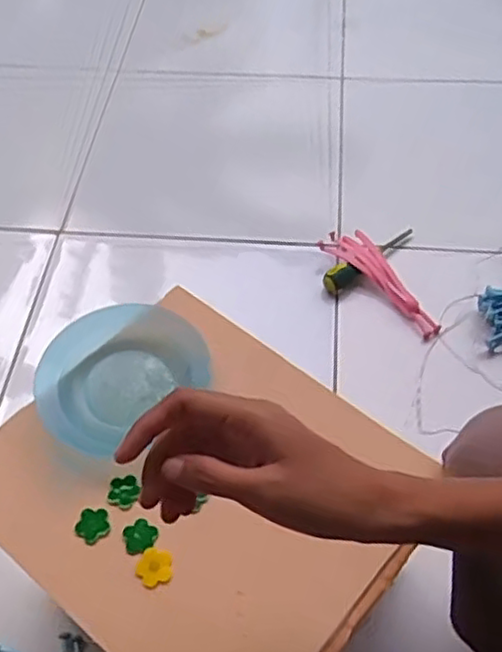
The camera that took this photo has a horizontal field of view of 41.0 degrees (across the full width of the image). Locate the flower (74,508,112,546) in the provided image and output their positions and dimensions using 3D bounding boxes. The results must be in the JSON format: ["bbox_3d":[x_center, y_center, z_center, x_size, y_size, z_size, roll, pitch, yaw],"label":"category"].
[{"bbox_3d":[-0.109,0.138,0.465,0.023,0.004,0.024,-1,55,1],"label":"flower"}]

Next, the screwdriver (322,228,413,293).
[{"bbox_3d":[0.160,-0.096,0.918,0.166,0.036,0.026,-38,62,-22],"label":"screwdriver"}]

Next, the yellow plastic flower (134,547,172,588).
[{"bbox_3d":[-0.065,0.161,0.450,0.024,0.004,0.024,-1,55,1],"label":"yellow plastic flower"}]

